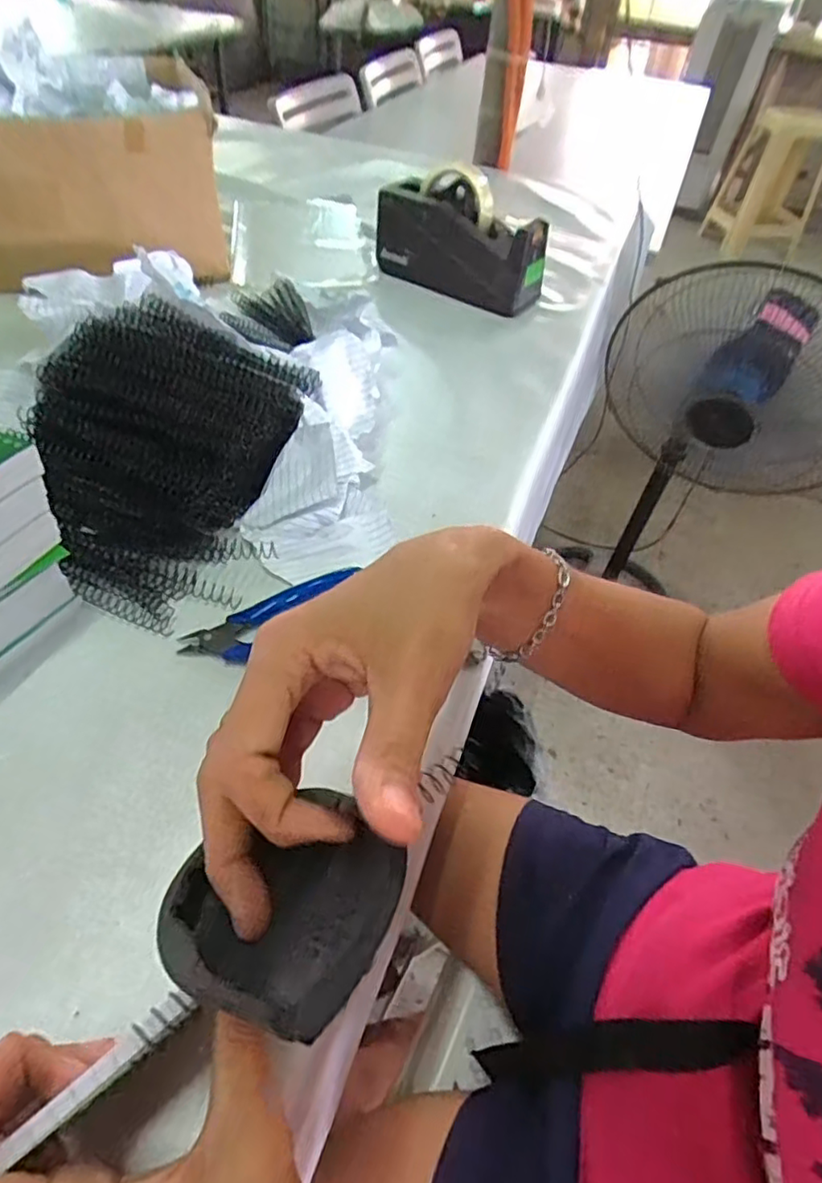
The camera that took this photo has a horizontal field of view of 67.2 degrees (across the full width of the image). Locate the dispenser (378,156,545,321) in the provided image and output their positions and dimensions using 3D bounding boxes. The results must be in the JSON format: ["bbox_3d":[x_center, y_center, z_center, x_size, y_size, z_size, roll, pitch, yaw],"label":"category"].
[{"bbox_3d":[0.058,-0.414,0.733,0.206,0.116,0.069,22,50,13],"label":"dispenser"}]

